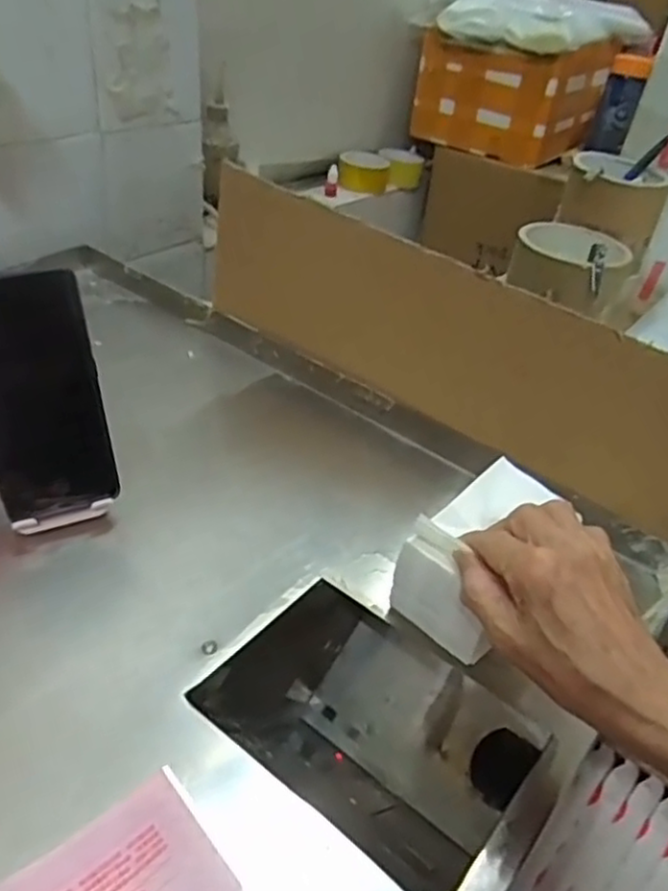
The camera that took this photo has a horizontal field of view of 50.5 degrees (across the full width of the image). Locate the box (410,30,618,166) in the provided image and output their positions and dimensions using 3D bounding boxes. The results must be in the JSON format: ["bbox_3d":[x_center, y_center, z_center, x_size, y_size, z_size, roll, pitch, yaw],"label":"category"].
[{"bbox_3d":[0.320,-0.630,1.279,0.277,0.166,0.239,29,42,27],"label":"box"}]

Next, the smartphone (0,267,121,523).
[{"bbox_3d":[-0.196,-0.030,0.475,0.076,0.162,0.007,-14,20,-23],"label":"smartphone"}]

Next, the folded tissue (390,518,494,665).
[{"bbox_3d":[0.067,0.089,0.427,0.068,0.076,0.011,32,43,30],"label":"folded tissue"}]

